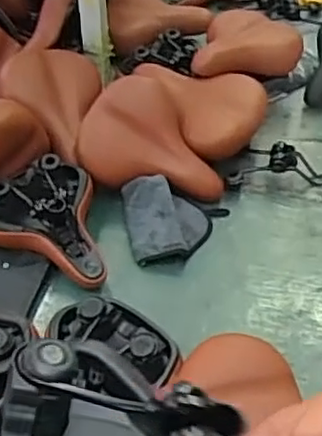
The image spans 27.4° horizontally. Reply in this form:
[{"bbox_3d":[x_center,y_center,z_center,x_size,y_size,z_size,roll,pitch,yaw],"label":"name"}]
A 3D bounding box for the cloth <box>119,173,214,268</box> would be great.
[{"bbox_3d":[0.013,-0.005,1.072,0.139,0.047,0.156,-8,46,-7],"label":"cloth"}]

